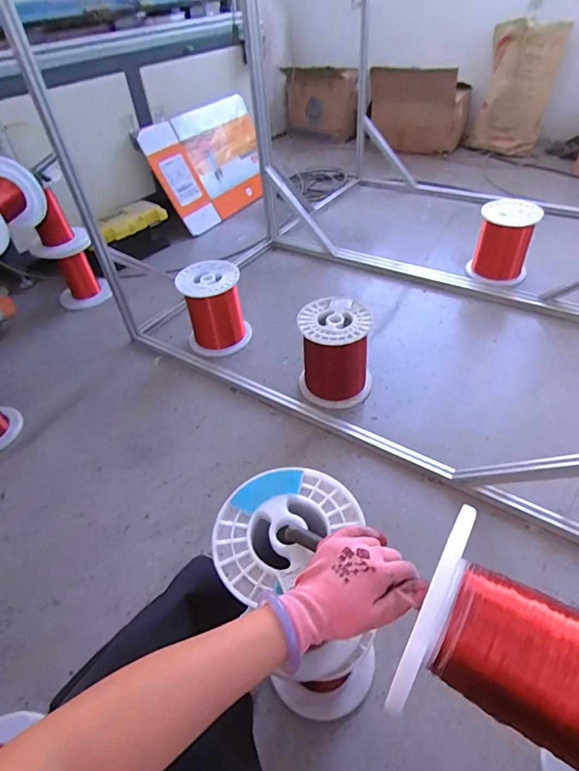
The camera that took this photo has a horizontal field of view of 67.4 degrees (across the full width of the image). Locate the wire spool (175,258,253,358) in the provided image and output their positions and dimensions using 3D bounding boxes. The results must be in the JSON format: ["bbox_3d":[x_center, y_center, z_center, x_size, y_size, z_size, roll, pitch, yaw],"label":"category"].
[{"bbox_3d":[-0.248,-0.255,1.430,0.204,0.231,0.195,-14,47,-7],"label":"wire spool"}]

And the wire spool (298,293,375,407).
[{"bbox_3d":[0.130,-0.092,1.232,0.206,0.233,0.216,1,47,6],"label":"wire spool"}]

